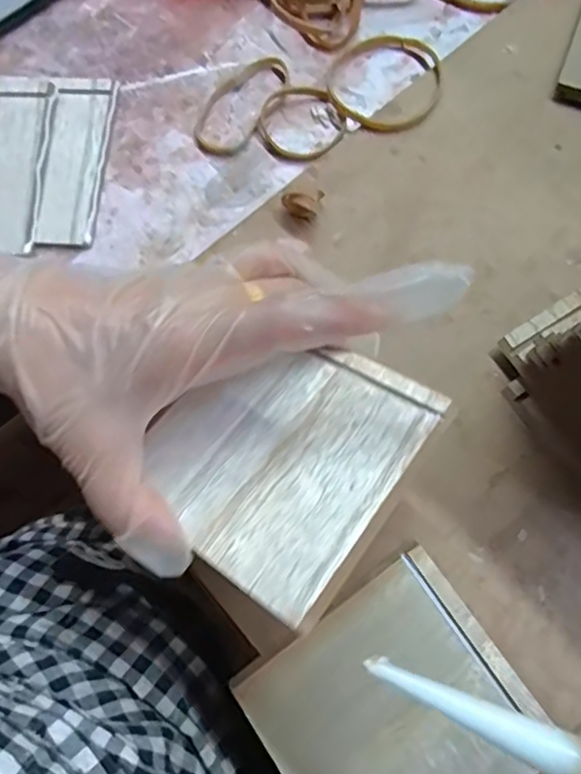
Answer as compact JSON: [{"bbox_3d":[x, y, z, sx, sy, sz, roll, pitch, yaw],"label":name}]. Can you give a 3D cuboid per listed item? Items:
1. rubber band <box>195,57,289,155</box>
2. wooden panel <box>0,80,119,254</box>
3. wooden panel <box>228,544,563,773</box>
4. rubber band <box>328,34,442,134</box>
[{"bbox_3d":[-0.030,-0.172,0.340,0.036,0.005,0.071,30,78,9],"label":"rubber band"},{"bbox_3d":[-0.180,-0.133,0.329,0.140,0.009,0.108,4,75,3],"label":"wooden panel"},{"bbox_3d":[0.047,0.146,0.249,0.107,0.009,0.104,-35,77,-7],"label":"wooden panel"},{"bbox_3d":[0.056,-0.185,0.337,0.066,0.006,0.072,0,75,1],"label":"rubber band"}]

